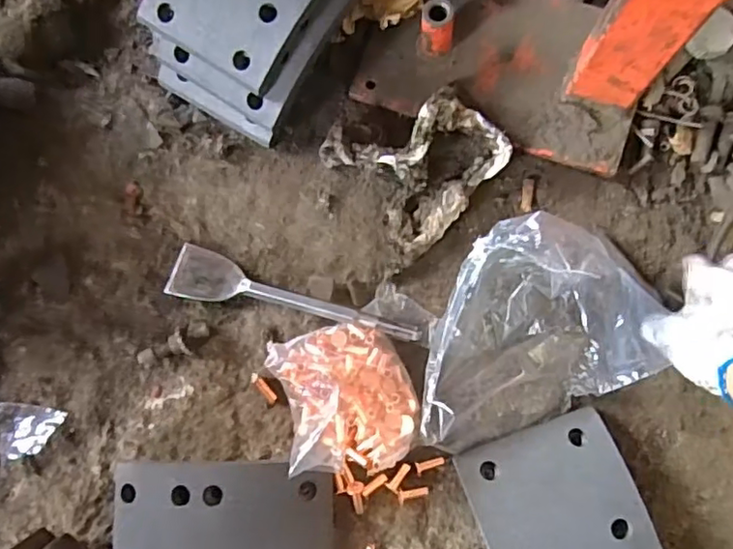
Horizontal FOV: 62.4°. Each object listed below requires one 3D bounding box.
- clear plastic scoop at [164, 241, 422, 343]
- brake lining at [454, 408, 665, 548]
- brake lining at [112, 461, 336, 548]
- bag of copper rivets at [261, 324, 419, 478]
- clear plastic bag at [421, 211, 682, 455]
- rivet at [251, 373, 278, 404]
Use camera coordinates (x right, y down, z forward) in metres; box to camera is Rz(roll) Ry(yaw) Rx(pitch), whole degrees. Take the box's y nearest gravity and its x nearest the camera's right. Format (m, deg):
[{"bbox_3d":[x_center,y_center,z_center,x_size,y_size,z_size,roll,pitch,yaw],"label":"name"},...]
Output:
[{"bbox_3d":[-0.066,0.017,0.543,0.233,0.018,0.048,10,70,13],"label":"clear plastic scoop"},{"bbox_3d":[0.165,0.219,0.495,0.128,0.041,0.180,-18,78,-4],"label":"brake lining"},{"bbox_3d":[-0.118,0.221,0.491,0.179,0.033,0.132,0,78,0],"label":"brake lining"},{"bbox_3d":[-0.015,0.103,0.509,0.109,0.048,0.121,-16,78,-4],"label":"bag of copper rivets"},{"bbox_3d":[0.143,0.039,0.515,0.229,0.079,0.158,-20,79,-5],"label":"clear plastic bag"},{"bbox_3d":[-0.090,0.099,0.530,0.032,0.007,0.008,44,81,8],"label":"rivet"}]

